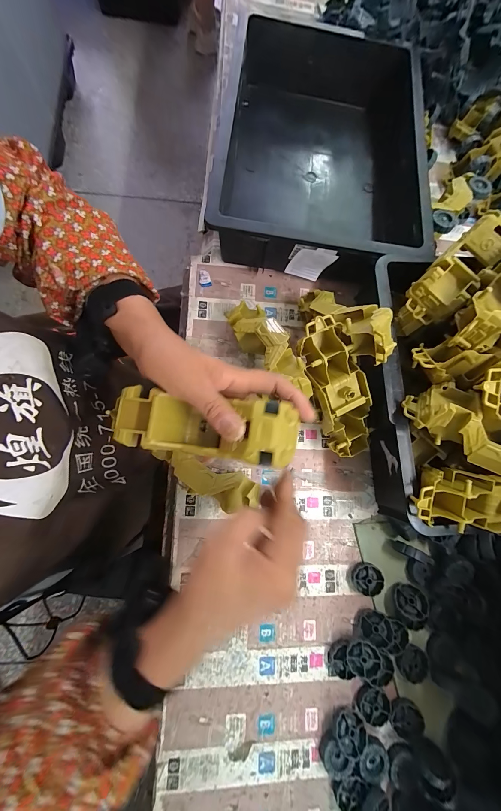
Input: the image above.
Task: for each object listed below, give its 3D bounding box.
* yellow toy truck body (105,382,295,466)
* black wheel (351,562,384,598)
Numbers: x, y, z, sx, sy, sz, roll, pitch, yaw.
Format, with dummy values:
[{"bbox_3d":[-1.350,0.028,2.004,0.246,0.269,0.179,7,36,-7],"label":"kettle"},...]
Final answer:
[{"bbox_3d":[-0.040,0.020,0.254,0.160,0.043,0.055,6,77,8],"label":"yellow toy truck body"},{"bbox_3d":[0.156,0.232,0.376,0.038,0.013,0.038,1,78,-5],"label":"black wheel"}]

